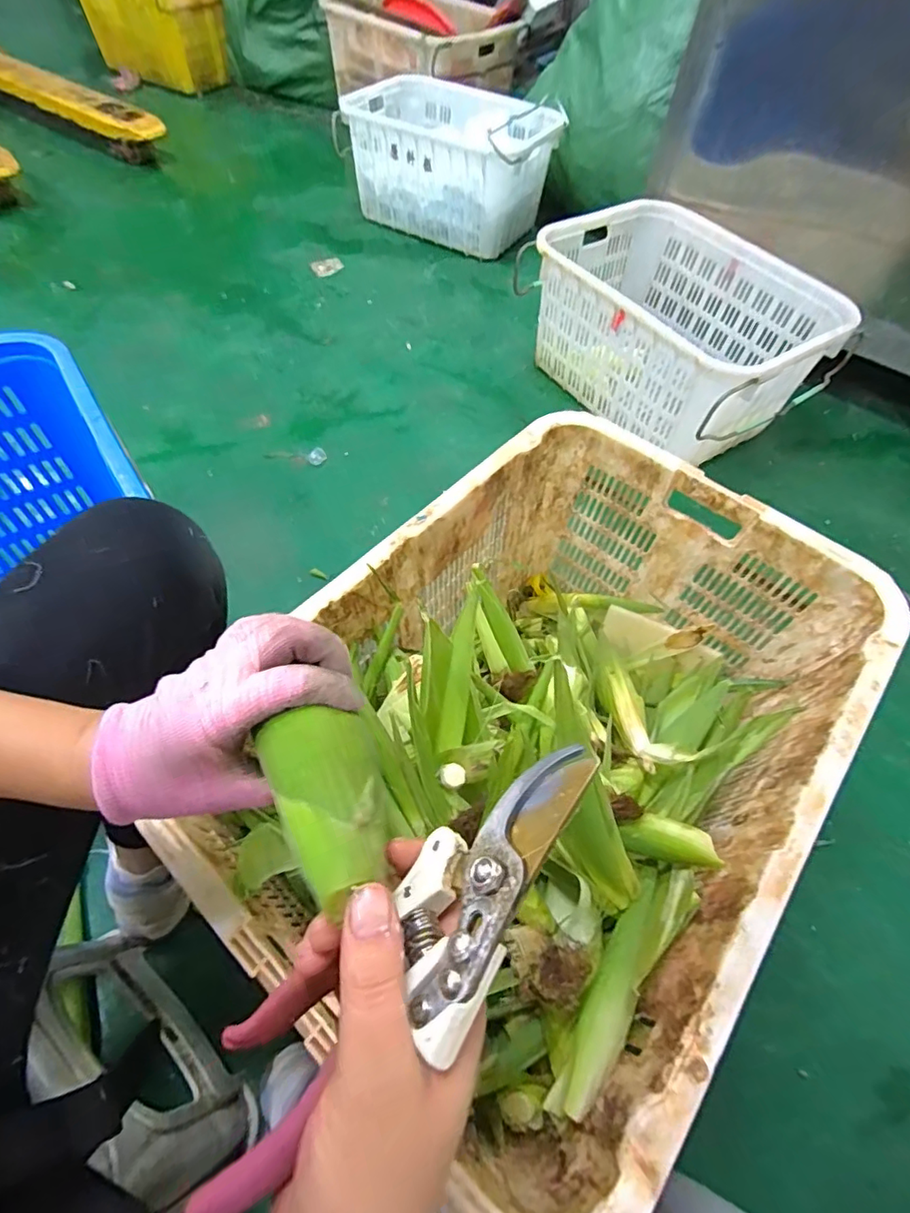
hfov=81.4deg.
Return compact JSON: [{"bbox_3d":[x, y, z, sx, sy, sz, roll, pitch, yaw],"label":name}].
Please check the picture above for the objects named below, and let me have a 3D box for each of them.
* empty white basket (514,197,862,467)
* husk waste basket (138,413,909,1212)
[{"bbox_3d":[0.489,-0.621,1.191,0.408,0.258,0.604,-27,63,-19],"label":"empty white basket"},{"bbox_3d":[0.103,0.136,0.620,0.460,0.314,0.654,37,63,19],"label":"husk waste basket"}]

